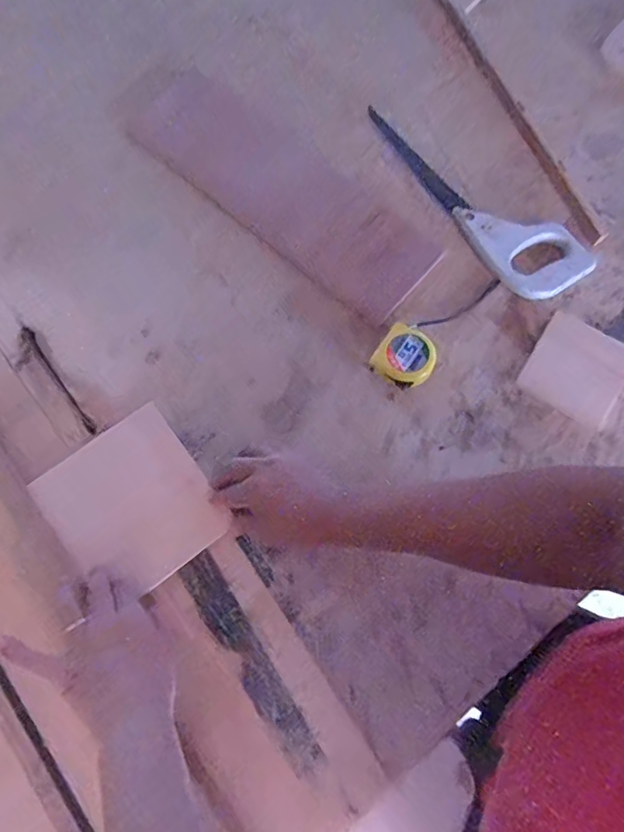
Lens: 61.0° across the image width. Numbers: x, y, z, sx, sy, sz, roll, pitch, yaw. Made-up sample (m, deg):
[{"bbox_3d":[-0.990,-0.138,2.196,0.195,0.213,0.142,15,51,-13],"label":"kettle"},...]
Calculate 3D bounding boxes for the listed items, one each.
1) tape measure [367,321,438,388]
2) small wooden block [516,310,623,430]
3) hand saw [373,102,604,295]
[{"bbox_3d":[0.108,-0.067,0.612,0.065,0.035,0.062,37,78,7],"label":"tape measure"},{"bbox_3d":[0.319,-0.055,0.633,0.109,0.014,0.109,31,77,6],"label":"small wooden block"},{"bbox_3d":[0.185,-0.266,0.663,0.349,0.029,0.096,40,78,8],"label":"hand saw"}]

